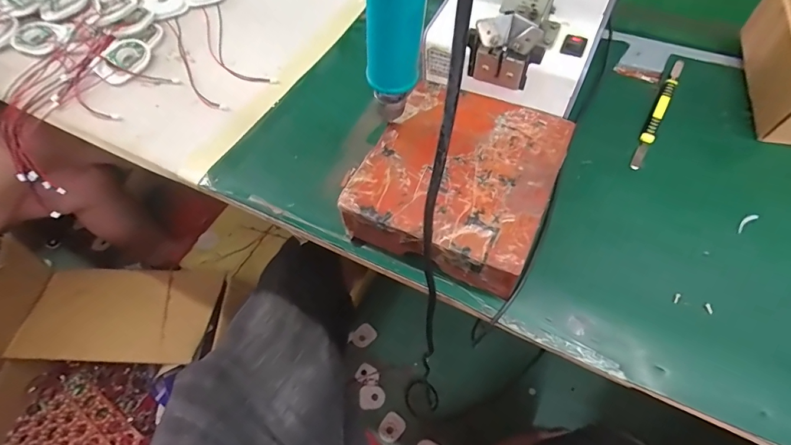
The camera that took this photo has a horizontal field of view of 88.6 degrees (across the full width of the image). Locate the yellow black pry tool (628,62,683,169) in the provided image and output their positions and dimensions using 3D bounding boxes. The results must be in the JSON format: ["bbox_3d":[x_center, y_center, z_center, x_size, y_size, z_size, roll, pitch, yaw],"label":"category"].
[{"bbox_3d":[0.235,-0.100,0.360,0.011,0.006,0.143,28,64,19],"label":"yellow black pry tool"}]

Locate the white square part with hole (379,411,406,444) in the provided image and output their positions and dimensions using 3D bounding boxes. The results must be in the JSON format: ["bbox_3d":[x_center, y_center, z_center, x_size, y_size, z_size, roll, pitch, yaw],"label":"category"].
[{"bbox_3d":[-0.009,0.458,0.902,0.051,0.004,0.060,31,66,21],"label":"white square part with hole"}]

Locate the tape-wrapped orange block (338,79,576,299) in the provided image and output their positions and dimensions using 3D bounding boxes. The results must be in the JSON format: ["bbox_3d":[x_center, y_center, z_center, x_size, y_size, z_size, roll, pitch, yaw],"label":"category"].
[{"bbox_3d":[0.049,-0.032,0.310,0.129,0.045,0.142,20,62,17],"label":"tape-wrapped orange block"}]

